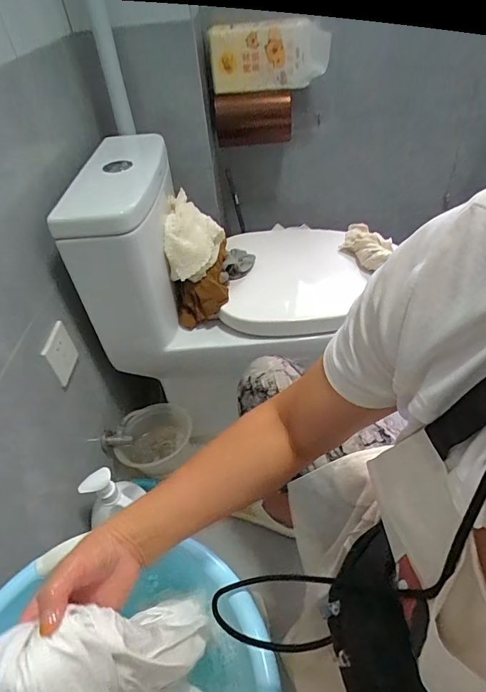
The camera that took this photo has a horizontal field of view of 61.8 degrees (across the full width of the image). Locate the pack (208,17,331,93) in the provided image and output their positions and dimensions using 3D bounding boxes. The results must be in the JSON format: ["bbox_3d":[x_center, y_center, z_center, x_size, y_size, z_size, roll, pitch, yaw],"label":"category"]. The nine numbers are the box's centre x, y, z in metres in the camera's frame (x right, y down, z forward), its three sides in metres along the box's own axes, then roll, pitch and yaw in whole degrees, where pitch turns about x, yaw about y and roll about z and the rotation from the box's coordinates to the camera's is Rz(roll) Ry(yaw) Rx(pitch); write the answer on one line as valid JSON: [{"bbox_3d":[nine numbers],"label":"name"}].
[{"bbox_3d":[0.070,-0.741,1.037,0.301,0.137,0.065,-7,44,0],"label":"pack"}]

